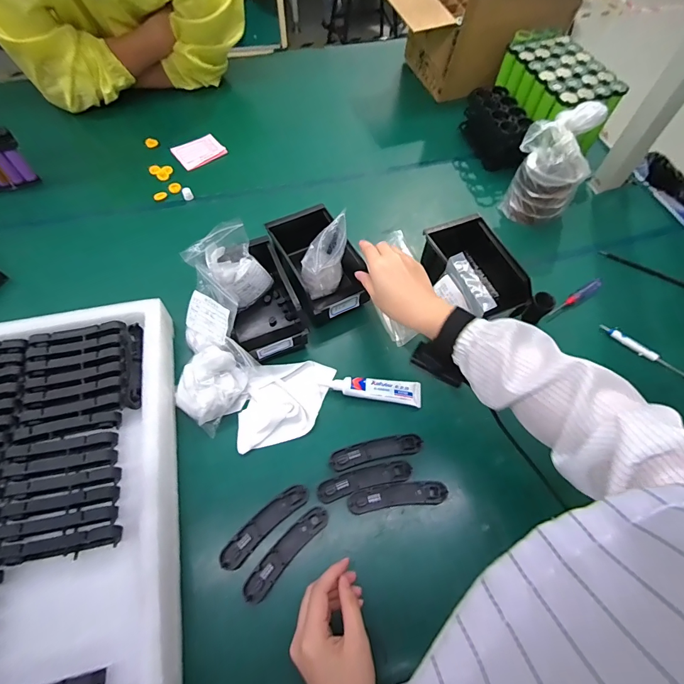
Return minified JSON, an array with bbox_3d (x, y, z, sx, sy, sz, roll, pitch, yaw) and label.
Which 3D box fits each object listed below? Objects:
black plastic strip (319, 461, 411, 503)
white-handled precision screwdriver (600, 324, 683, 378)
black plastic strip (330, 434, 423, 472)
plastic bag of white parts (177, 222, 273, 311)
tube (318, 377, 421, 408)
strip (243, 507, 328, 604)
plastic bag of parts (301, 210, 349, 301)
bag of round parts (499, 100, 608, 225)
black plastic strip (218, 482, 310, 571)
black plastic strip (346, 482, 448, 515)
[{"bbox_3d":[0.029,0.175,0.482,0.120,0.012,0.027,-12,62,-9],"label":"black plastic strip"},{"bbox_3d":[0.467,0.017,0.579,0.142,0.010,0.015,40,66,18],"label":"white-handled precision screwdriver"},{"bbox_3d":[0.045,0.142,0.497,0.121,0.011,0.029,-10,62,-9],"label":"black plastic strip"},{"bbox_3d":[-0.163,-0.105,0.558,0.096,0.107,0.061,-37,69,-21],"label":"plastic bag of white parts"},{"bbox_3d":[0.044,0.066,0.539,0.137,0.018,0.036,5,61,0],"label":"tube"},{"bbox_3d":[-0.065,0.244,0.444,0.029,0.006,0.120,39,66,17],"label":"strip"},{"bbox_3d":[-0.021,-0.121,0.579,0.043,0.118,0.089,41,67,18],"label":"plastic bag of parts"},{"bbox_3d":[0.362,-0.304,0.664,0.122,0.173,0.109,31,64,13],"label":"bag of round parts"},{"bbox_3d":[-0.094,0.219,0.458,0.122,0.010,0.031,-38,69,-21],"label":"black plastic strip"},{"bbox_3d":[0.069,0.193,0.475,0.121,0.016,0.028,-5,61,-6],"label":"black plastic strip"}]

